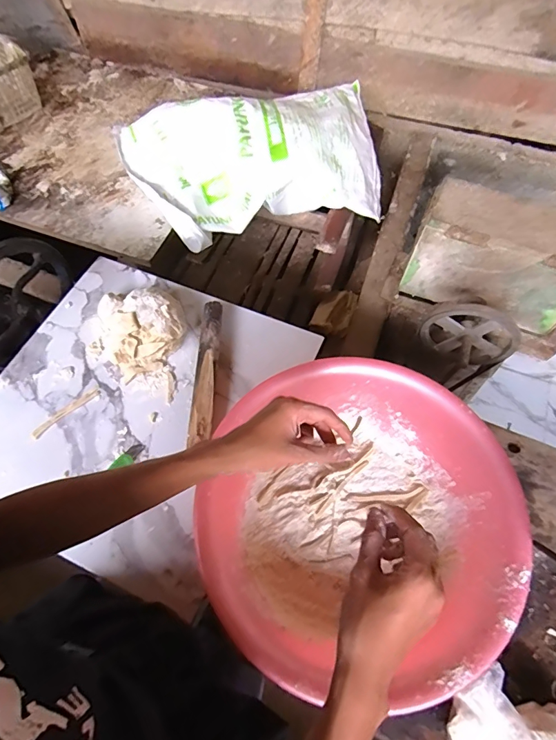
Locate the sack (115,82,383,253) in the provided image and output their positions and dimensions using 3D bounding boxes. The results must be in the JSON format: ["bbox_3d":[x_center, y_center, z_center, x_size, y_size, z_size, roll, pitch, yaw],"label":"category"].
[{"bbox_3d":[-0.061,-0.577,1.153,0.682,0.179,0.417,-11,62,-9],"label":"sack"}]

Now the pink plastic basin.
[{"bbox_3d":[0.108,0.198,0.588,0.380,0.122,0.397,1,61,-3],"label":"pink plastic basin"}]

